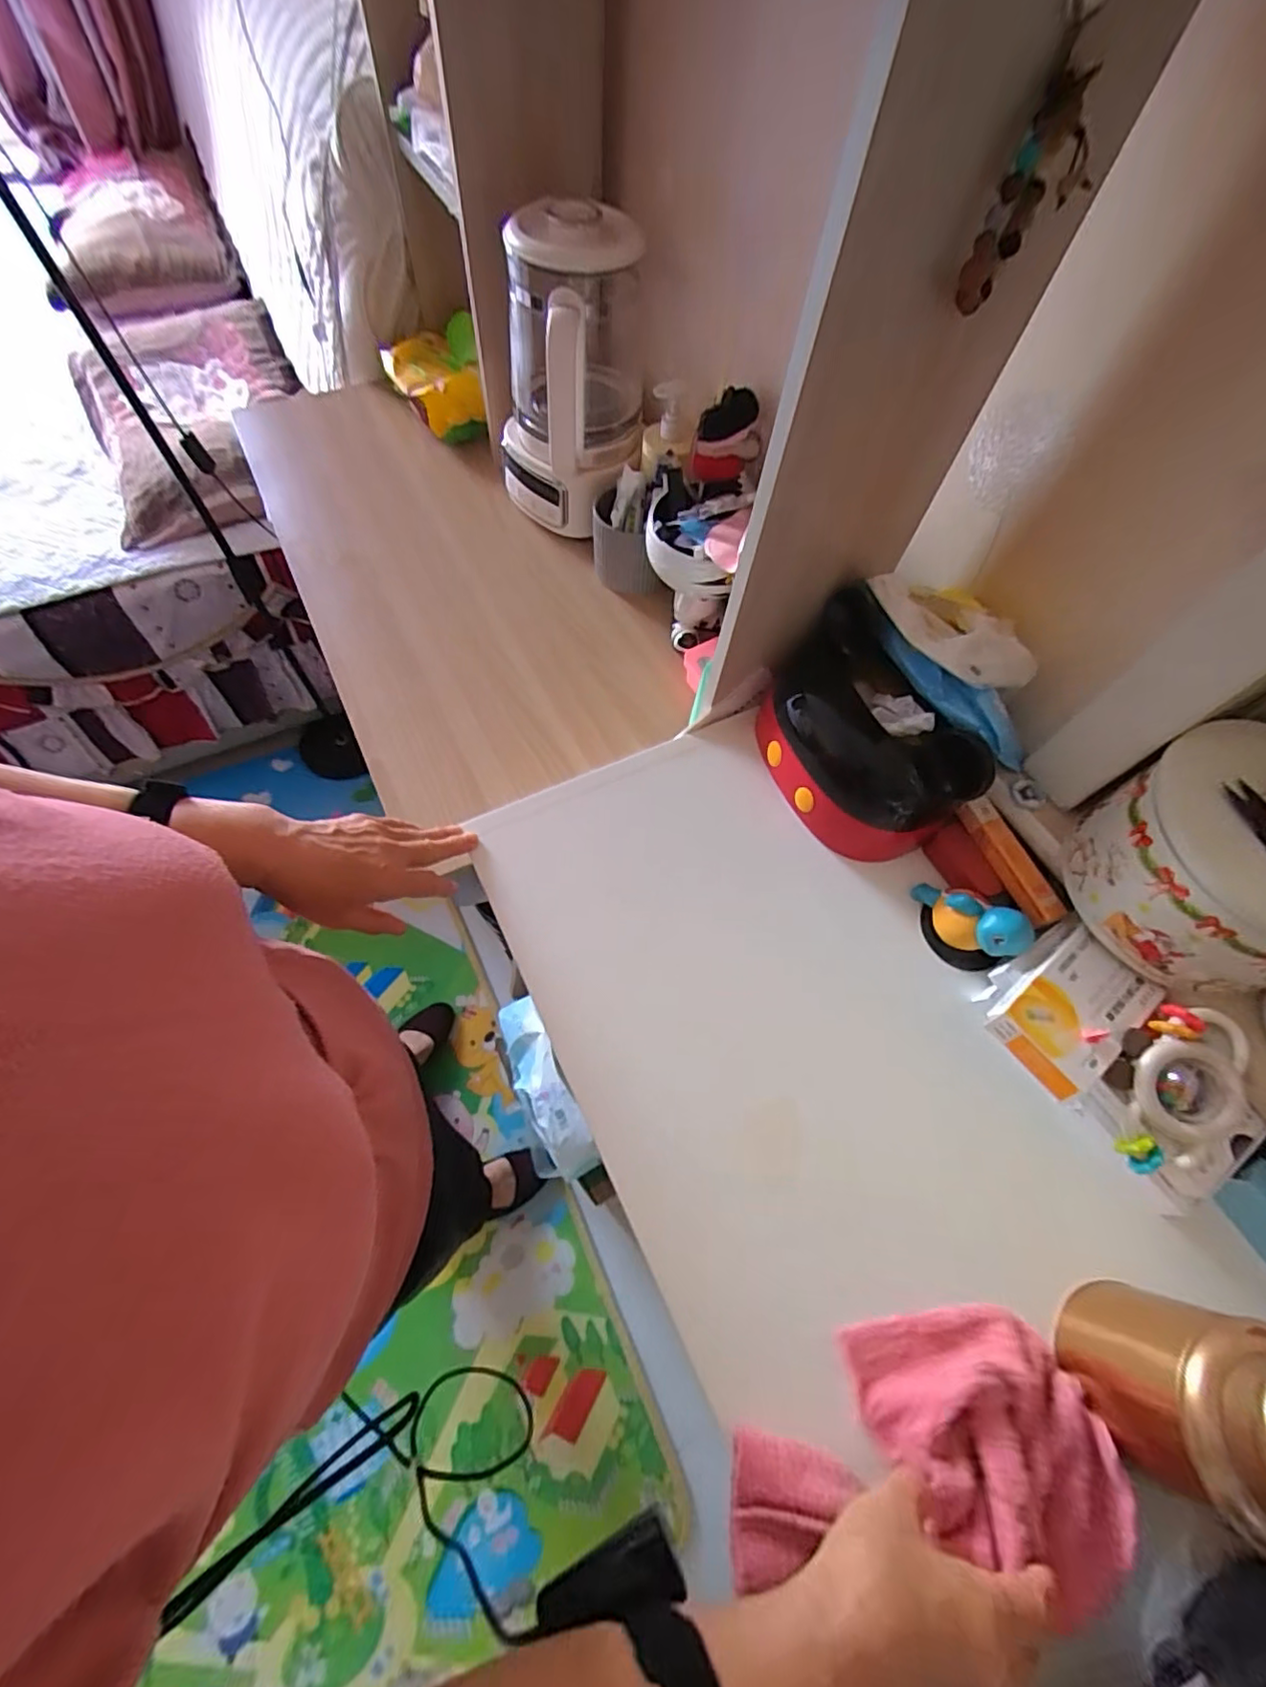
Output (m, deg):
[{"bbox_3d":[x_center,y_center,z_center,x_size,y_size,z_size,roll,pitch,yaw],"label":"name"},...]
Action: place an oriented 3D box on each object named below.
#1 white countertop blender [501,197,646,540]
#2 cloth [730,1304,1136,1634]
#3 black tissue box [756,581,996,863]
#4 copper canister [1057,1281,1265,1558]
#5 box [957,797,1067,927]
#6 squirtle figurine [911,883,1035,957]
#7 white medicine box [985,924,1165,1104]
[{"bbox_3d":[-0.081,-0.590,0.745,0.182,0.282,0.206,1,64,-3],"label":"white countertop blender"},{"bbox_3d":[0.174,0.368,0.355,0.227,0.032,0.131,0,64,-4],"label":"cloth"},{"bbox_3d":[0.196,-0.095,0.522,0.109,0.131,0.200,-24,68,-15],"label":"black tissue box"},{"bbox_3d":[0.333,0.322,0.334,0.080,0.141,0.097,23,65,8],"label":"copper canister"},{"bbox_3d":[0.320,0.014,0.505,0.029,0.019,0.114,-18,66,-12],"label":"box"},{"bbox_3d":[0.277,0.062,0.496,0.041,0.040,0.096,-42,46,-20],"label":"squirtle figurine"},{"bbox_3d":[0.325,0.124,0.438,0.116,0.018,0.073,-34,70,-18],"label":"white medicine box"}]

